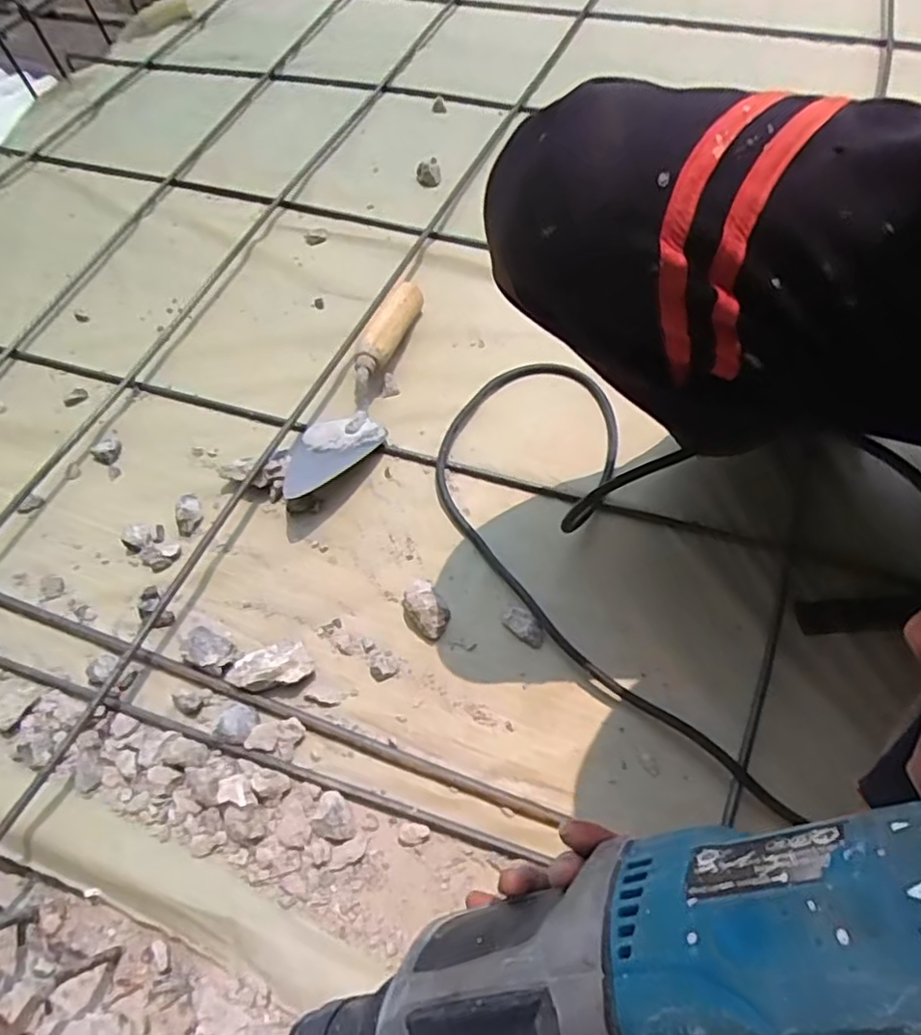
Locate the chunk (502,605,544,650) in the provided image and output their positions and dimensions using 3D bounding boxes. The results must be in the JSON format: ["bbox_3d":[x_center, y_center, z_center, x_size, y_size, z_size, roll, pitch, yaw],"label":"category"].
[{"bbox_3d":[0.050,0.085,0.514,0.035,0.013,0.019,39,67,23],"label":"chunk"}]

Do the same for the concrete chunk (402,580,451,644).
[{"bbox_3d":[-0.027,0.074,0.519,0.032,0.023,0.042,-33,63,-17],"label":"concrete chunk"}]

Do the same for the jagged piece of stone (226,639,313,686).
[{"bbox_3d":[-0.144,0.110,0.501,0.063,0.021,0.032,-5,58,-1],"label":"jagged piece of stone"}]

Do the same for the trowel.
[{"bbox_3d":[-0.088,-0.119,0.618,0.076,0.043,0.269,24,65,13],"label":"trowel"}]

